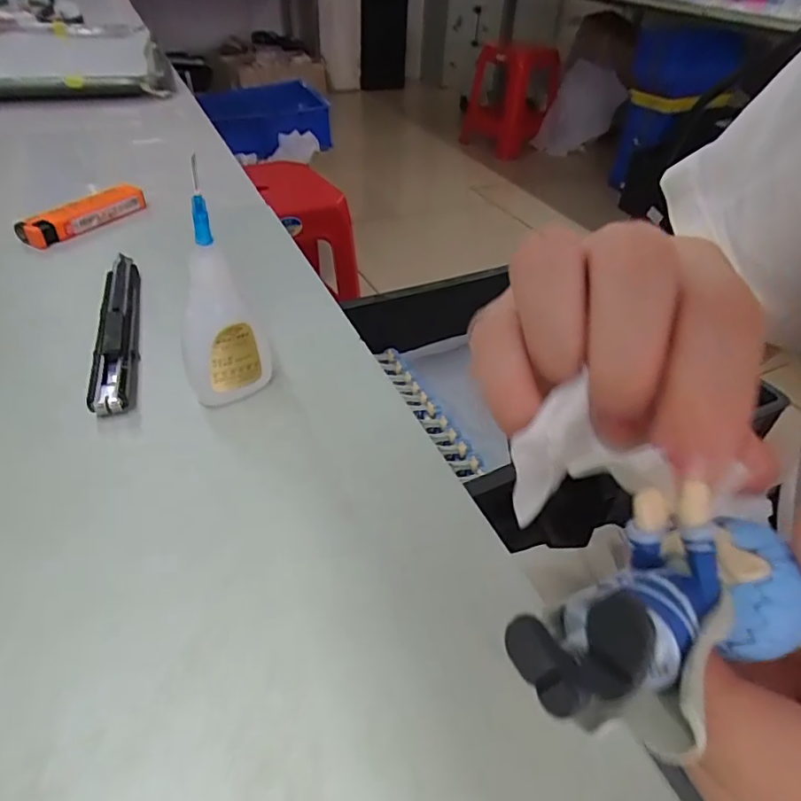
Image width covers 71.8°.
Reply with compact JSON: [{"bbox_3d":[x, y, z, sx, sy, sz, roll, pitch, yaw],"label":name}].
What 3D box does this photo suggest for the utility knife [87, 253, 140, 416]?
[{"bbox_3d":[-0.138,-0.040,0.272,0.017,0.010,0.132,-9,43,-16],"label":"utility knife"}]

